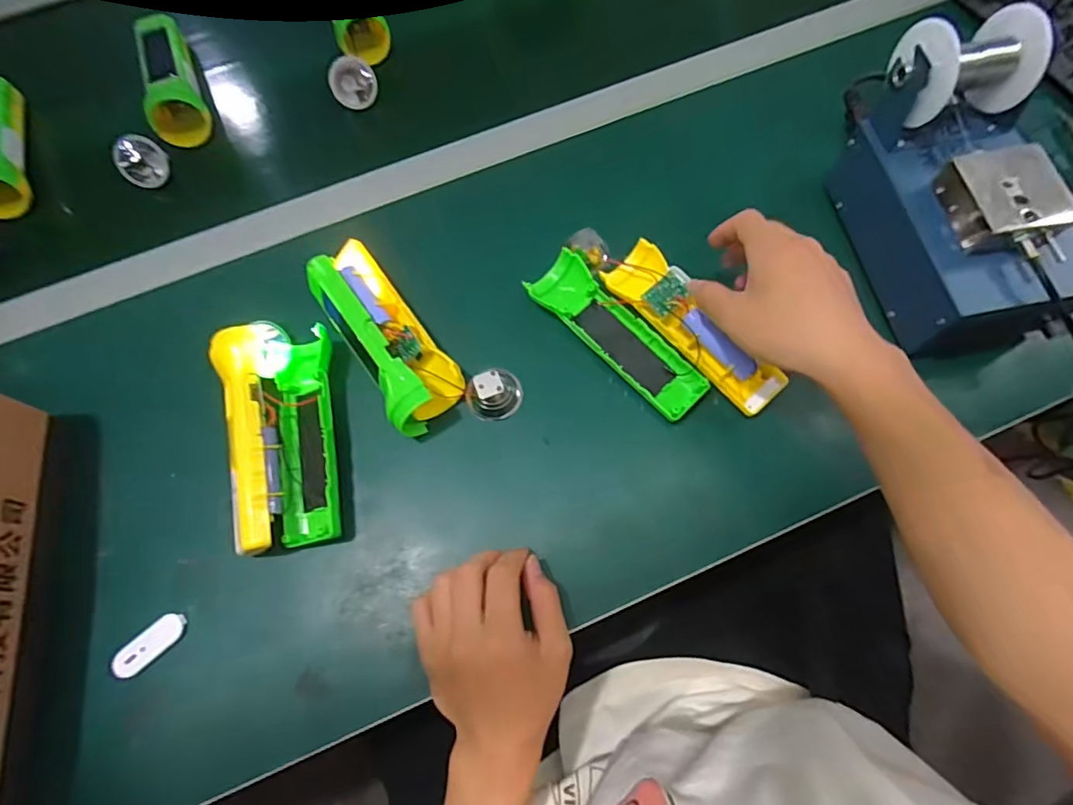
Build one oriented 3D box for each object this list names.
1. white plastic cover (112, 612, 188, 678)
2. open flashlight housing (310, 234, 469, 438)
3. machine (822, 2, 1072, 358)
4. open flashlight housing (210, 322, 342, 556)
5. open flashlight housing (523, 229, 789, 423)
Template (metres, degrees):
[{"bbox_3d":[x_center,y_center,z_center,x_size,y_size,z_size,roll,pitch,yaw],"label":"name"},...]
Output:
[{"bbox_3d":[-0.266,0.166,0.370,0.018,0.011,0.049,42,77,14],"label":"white plastic cover"},{"bbox_3d":[-0.121,-0.055,0.425,0.057,0.047,0.161,-34,73,-9],"label":"open flashlight housing"},{"bbox_3d":[0.326,-0.156,0.396,0.125,0.123,0.210,-9,71,-1],"label":"machine"},{"bbox_3d":[-0.188,0.020,0.400,0.075,0.045,0.172,-11,71,-2],"label":"open flashlight housing"},{"bbox_3d":[0.093,-0.059,0.422,0.194,0.032,0.096,41,77,14],"label":"open flashlight housing"}]

